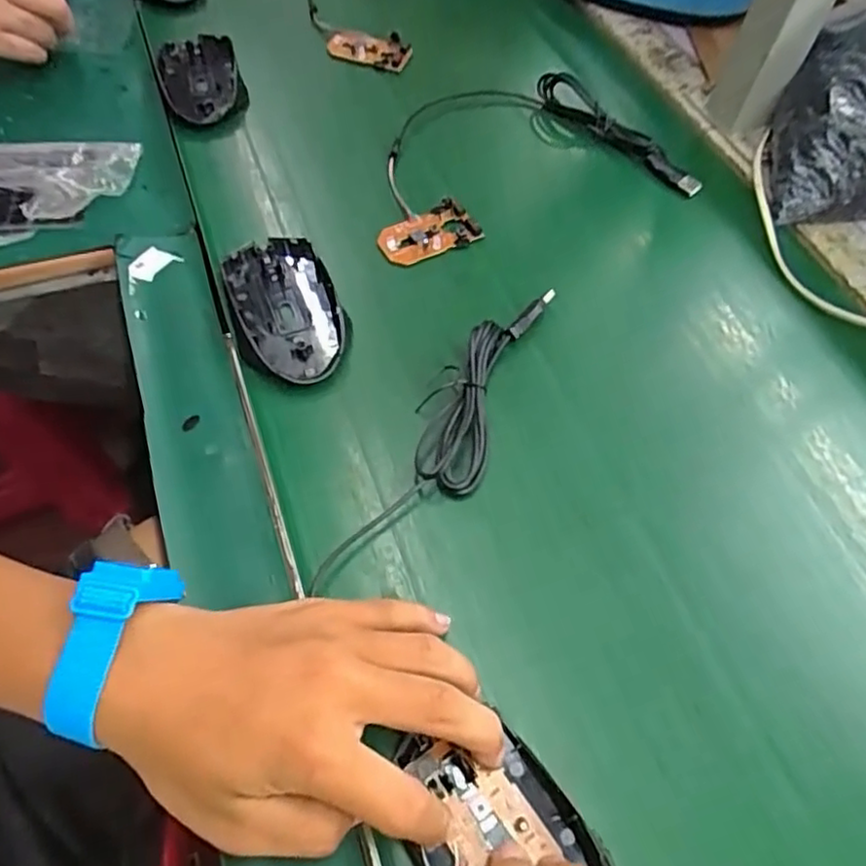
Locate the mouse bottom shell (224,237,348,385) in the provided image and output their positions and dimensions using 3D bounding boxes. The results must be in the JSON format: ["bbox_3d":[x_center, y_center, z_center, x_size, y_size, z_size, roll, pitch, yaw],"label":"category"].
[{"bbox_3d":[-0.090,-0.078,0.403,0.059,0.016,0.110,-17,61,-15],"label":"mouse bottom shell"}]

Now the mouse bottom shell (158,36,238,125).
[{"bbox_3d":[-0.187,-0.286,0.526,0.059,0.015,0.102,-10,59,-11],"label":"mouse bottom shell"}]

